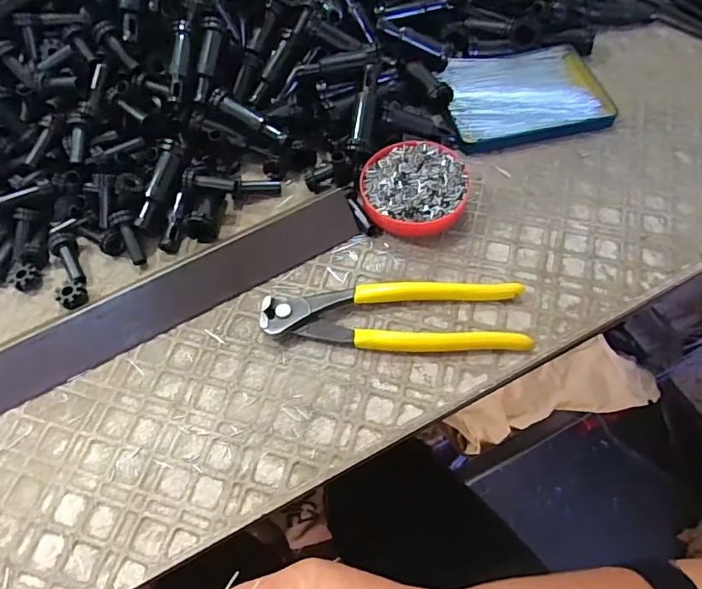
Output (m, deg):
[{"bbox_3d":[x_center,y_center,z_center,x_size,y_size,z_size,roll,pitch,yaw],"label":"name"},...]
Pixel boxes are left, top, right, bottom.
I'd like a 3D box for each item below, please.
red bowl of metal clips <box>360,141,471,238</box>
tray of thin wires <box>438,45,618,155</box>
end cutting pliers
[{"bbox_3d":[0.046,-0.077,0.372,0.075,0.023,0.077,-1,60,2],"label":"red bowl of metal clips"},{"bbox_3d":[0.146,-0.170,0.428,0.131,0.011,0.103,-10,60,-3],"label":"tray of thin wires"},{"bbox_3d":[0.027,0.011,0.327,0.165,0.021,0.049,-1,60,2],"label":"end cutting pliers"}]

